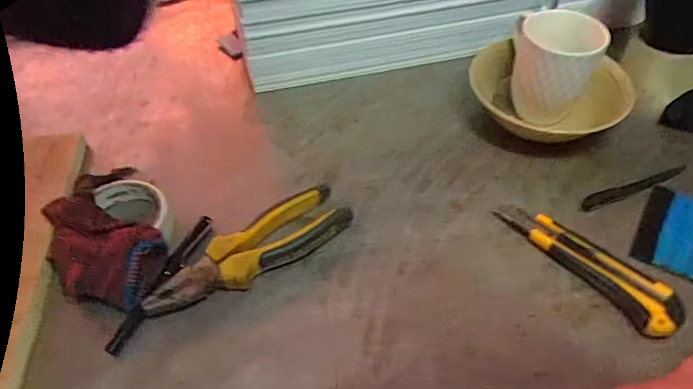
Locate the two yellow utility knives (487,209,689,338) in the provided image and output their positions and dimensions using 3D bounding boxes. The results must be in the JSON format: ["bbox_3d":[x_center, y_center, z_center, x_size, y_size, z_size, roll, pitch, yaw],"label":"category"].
[{"bbox_3d":[0.208,0.056,0.435,0.042,0.023,0.167,-33,57,-24],"label":"two yellow utility knives"}]

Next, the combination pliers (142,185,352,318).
[{"bbox_3d":[-0.082,0.052,0.435,0.187,0.017,0.056,-33,72,-24],"label":"combination pliers"}]

